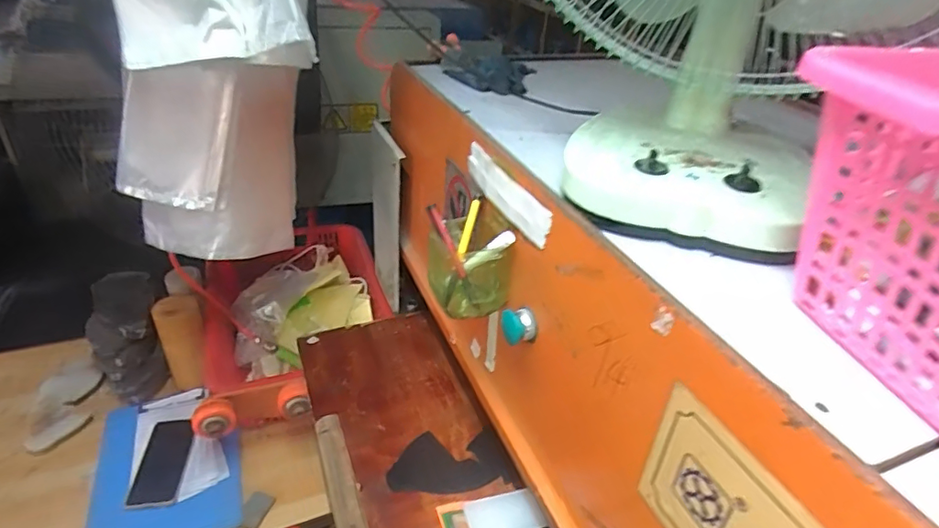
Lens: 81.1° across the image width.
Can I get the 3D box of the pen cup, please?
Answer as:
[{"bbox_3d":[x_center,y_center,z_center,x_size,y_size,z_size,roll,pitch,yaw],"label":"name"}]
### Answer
[{"bbox_3d":[-0.003,-0.004,0.617,0.083,0.097,0.091,1,35,-6],"label":"pen cup"}]

